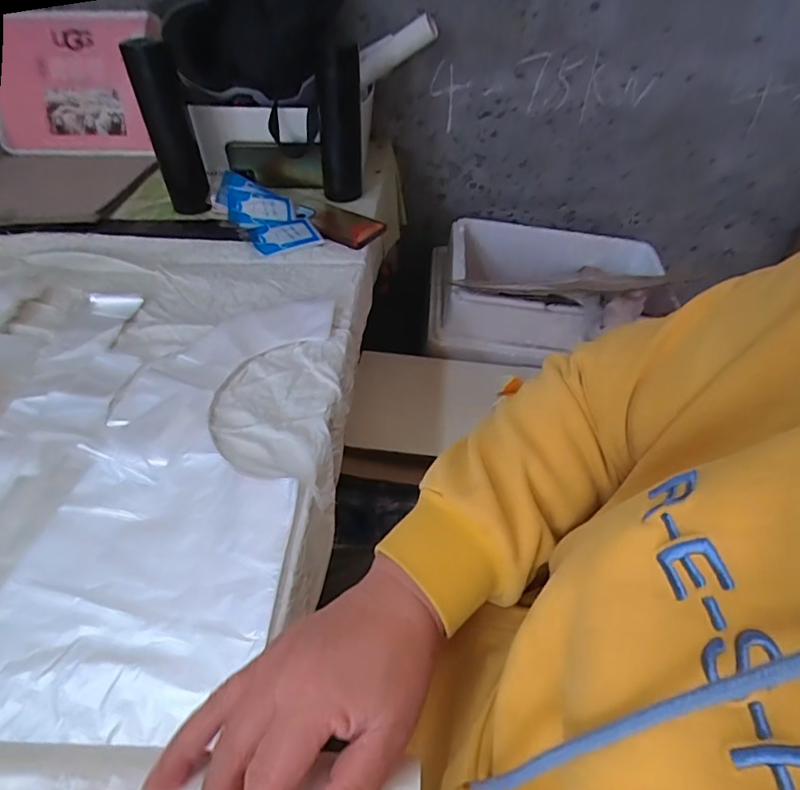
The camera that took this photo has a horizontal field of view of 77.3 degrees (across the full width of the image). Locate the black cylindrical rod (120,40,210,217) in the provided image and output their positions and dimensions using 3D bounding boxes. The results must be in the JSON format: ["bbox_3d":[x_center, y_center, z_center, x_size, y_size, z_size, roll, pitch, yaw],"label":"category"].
[{"bbox_3d":[-0.324,-0.373,0.709,0.059,0.215,0.068,-16,49,-16],"label":"black cylindrical rod"}]

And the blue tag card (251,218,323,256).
[{"bbox_3d":[-0.163,-0.227,0.706,0.089,0.010,0.068,-21,57,-19],"label":"blue tag card"}]

